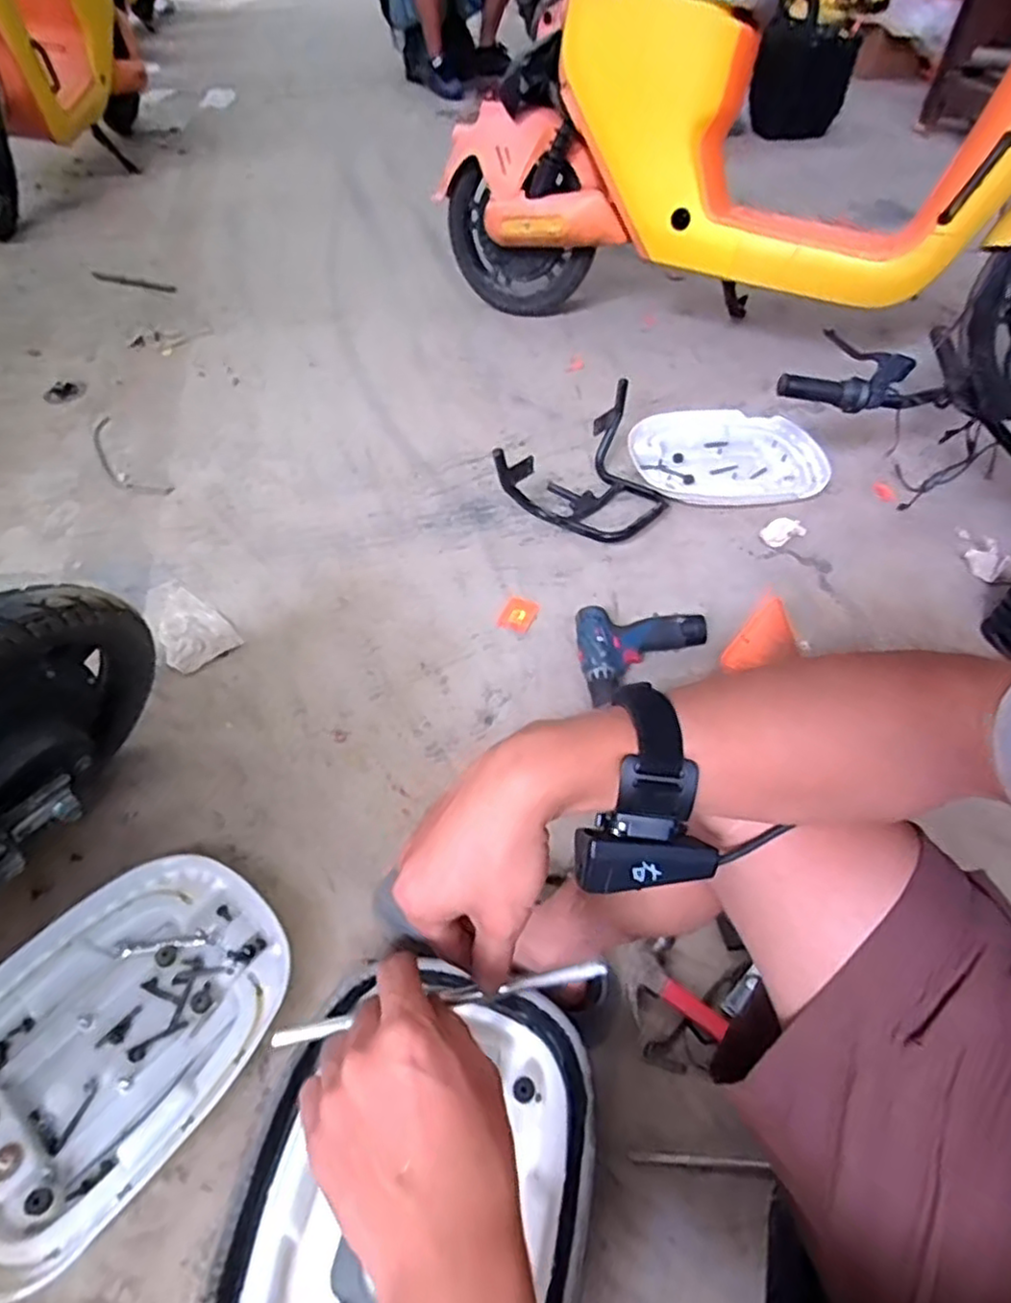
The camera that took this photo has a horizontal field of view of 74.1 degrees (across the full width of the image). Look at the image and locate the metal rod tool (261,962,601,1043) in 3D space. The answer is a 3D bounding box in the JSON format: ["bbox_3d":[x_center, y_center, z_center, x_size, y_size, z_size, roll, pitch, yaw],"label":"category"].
[{"bbox_3d":[-0.034,0.192,0.369,0.183,0.010,0.011,-9,52,-5],"label":"metal rod tool"}]

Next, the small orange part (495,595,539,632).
[{"bbox_3d":[0.019,-0.060,1.046,0.051,0.008,0.072,19,53,13],"label":"small orange part"}]

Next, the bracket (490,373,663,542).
[{"bbox_3d":[0.151,-0.342,1.197,0.289,0.143,0.292,10,51,7],"label":"bracket"}]

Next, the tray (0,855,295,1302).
[{"bbox_3d":[-0.399,0.382,0.662,0.265,0.037,0.365,33,58,23],"label":"tray"}]

